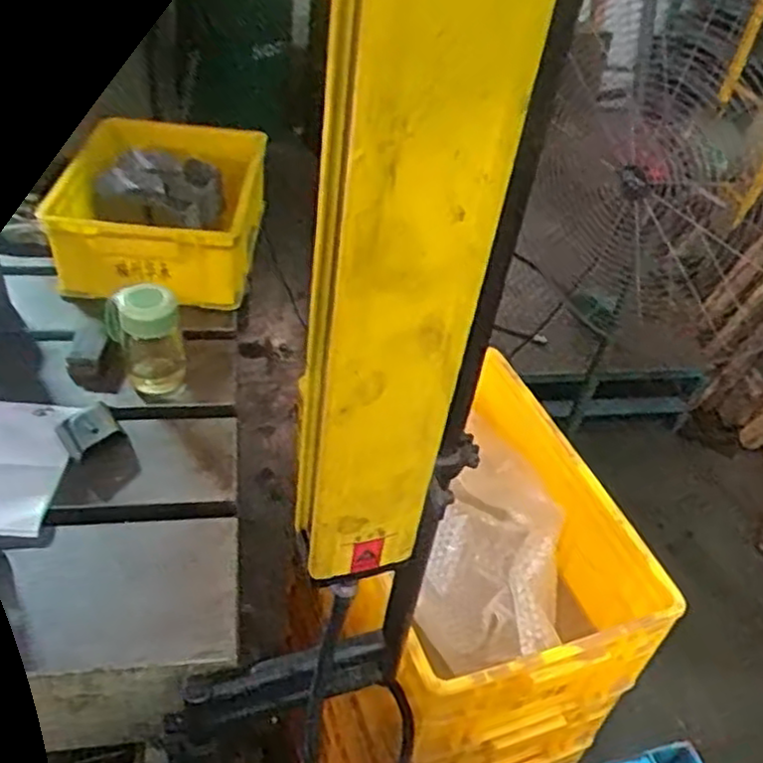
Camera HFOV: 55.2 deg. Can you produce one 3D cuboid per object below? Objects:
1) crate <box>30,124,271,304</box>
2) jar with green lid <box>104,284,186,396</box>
[{"bbox_3d":[-0.319,-0.258,1.079,0.267,0.129,0.345,3,41,-5],"label":"crate"},{"bbox_3d":[-0.279,-0.054,0.865,0.083,0.128,0.078,-8,43,-18],"label":"jar with green lid"}]

